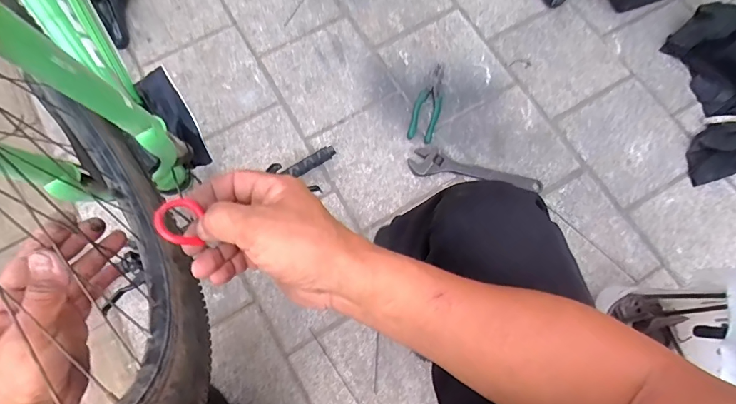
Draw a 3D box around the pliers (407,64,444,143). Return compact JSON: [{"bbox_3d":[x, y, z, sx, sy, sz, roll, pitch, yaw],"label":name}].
[{"bbox_3d":[0.142,-0.230,0.998,0.060,0.021,0.193,17,75,4],"label":"pliers"}]

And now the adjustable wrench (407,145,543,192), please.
[{"bbox_3d":[0.239,-0.076,0.960,0.297,0.022,0.068,9,75,2],"label":"adjustable wrench"}]

